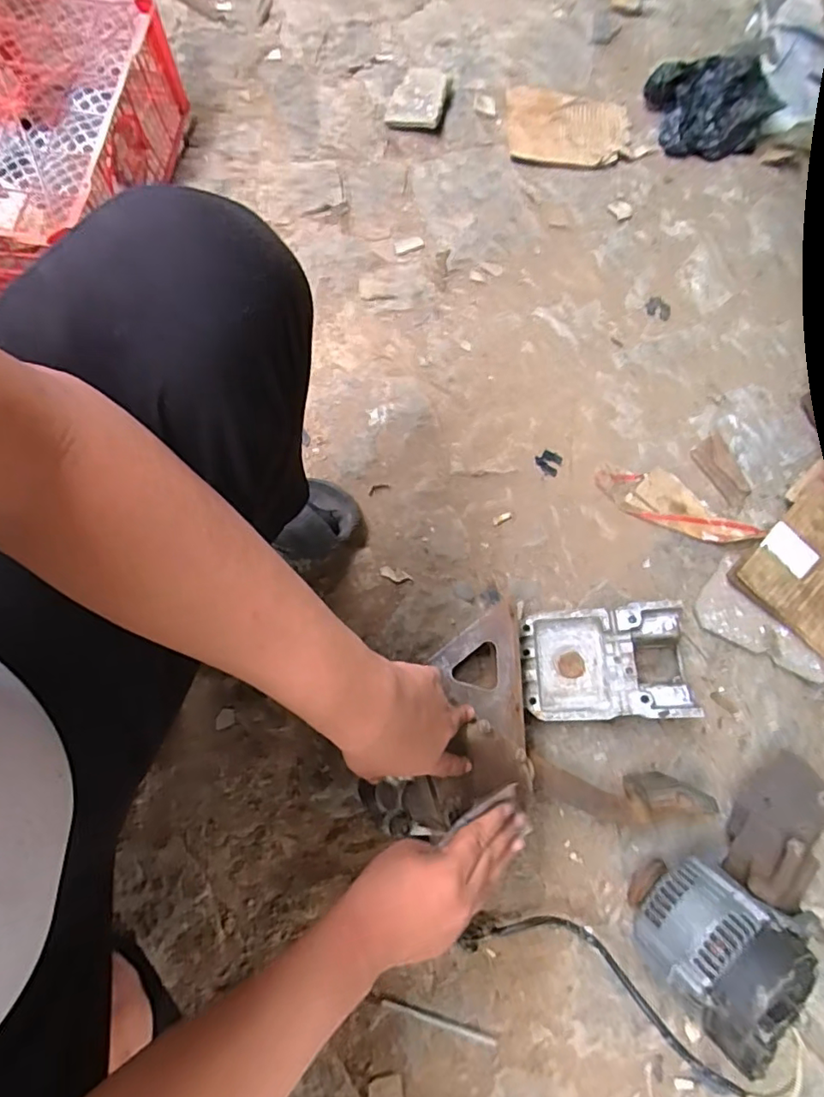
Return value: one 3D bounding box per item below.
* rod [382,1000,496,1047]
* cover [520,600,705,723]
[{"bbox_3d":[0.033,0.569,0.674,0.142,0.011,0.011,19,79,3],"label":"rod"},{"bbox_3d":[0.249,0.147,0.730,0.206,0.084,0.140,-3,78,-1],"label":"cover"}]

